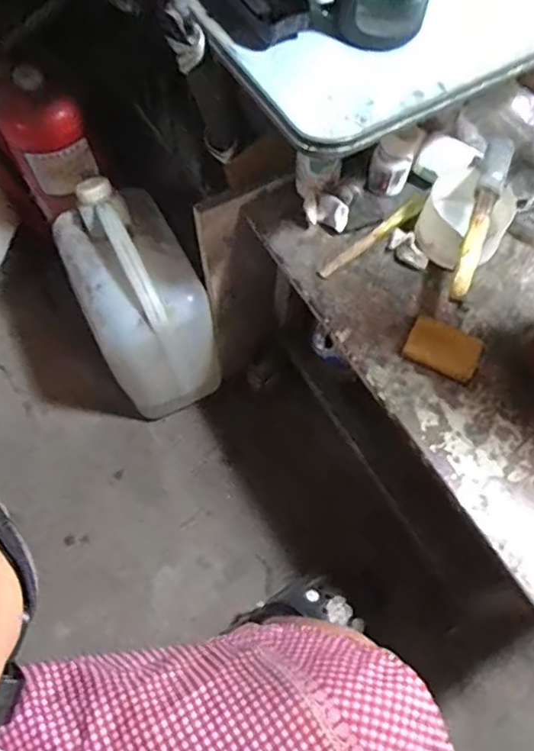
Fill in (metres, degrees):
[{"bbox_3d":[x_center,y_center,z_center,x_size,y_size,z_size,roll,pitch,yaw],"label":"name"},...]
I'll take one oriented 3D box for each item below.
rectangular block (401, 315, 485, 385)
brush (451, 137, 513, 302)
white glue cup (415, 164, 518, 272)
[{"bbox_3d":[0.180,-0.028,0.600,0.072,0.009,0.054,26,68,12],"label":"rectangular block"},{"bbox_3d":[0.219,-0.166,0.595,0.026,0.029,0.202,17,67,8],"label":"brush"},{"bbox_3d":[0.208,-0.168,0.632,0.096,0.063,0.097,0,65,0],"label":"white glue cup"}]

